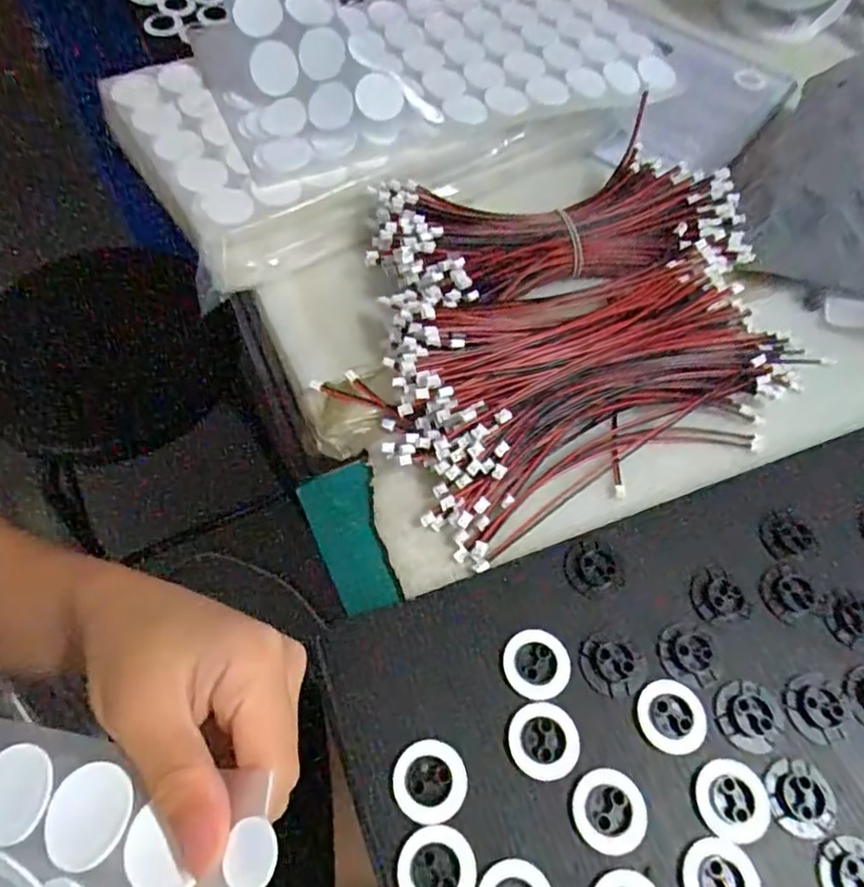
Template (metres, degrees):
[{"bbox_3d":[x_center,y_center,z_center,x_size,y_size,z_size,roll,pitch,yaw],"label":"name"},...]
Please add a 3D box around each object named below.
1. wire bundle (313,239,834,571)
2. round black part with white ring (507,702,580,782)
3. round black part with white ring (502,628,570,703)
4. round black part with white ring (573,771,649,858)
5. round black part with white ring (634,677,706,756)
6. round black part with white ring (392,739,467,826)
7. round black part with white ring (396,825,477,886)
[{"bbox_3d":[0.080,-0.038,0.335,0.221,0.032,0.132,-21,63,-16],"label":"wire bundle"},{"bbox_3d":[0.046,0.121,0.253,0.028,0.005,0.027,2,59,-3],"label":"round black part with white ring"},{"bbox_3d":[0.045,0.094,0.266,0.028,0.004,0.029,2,59,-3],"label":"round black part with white ring"},{"bbox_3d":[0.069,0.142,0.239,0.027,0.004,0.028,2,59,-3],"label":"round black part with white ring"},{"bbox_3d":[0.101,0.113,0.258,0.028,0.004,0.028,2,59,-3],"label":"round black part with white ring"},{"bbox_3d":[-0.001,0.132,0.243,0.028,0.004,0.028,2,59,-3],"label":"round black part with white ring"},{"bbox_3d":[0.002,0.158,0.228,0.028,0.004,0.028,2,59,-3],"label":"round black part with white ring"}]

